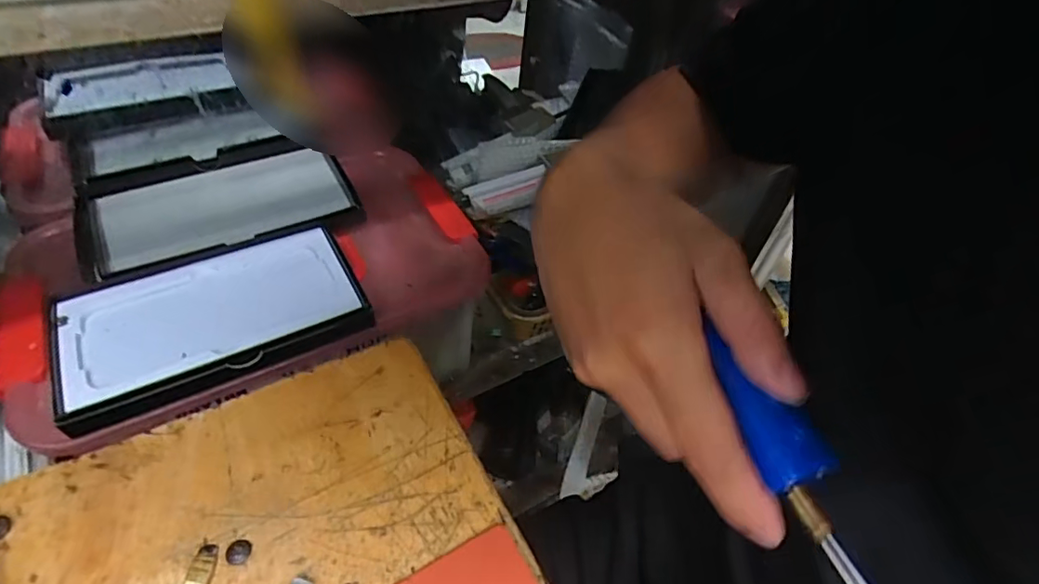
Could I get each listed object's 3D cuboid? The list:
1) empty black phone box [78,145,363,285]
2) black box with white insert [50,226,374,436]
[{"bbox_3d":[-0.230,-0.067,0.412,0.189,0.023,0.088,-15,50,-21],"label":"empty black phone box"},{"bbox_3d":[-0.194,0.014,0.345,0.171,0.019,0.105,-20,51,-24],"label":"black box with white insert"}]

